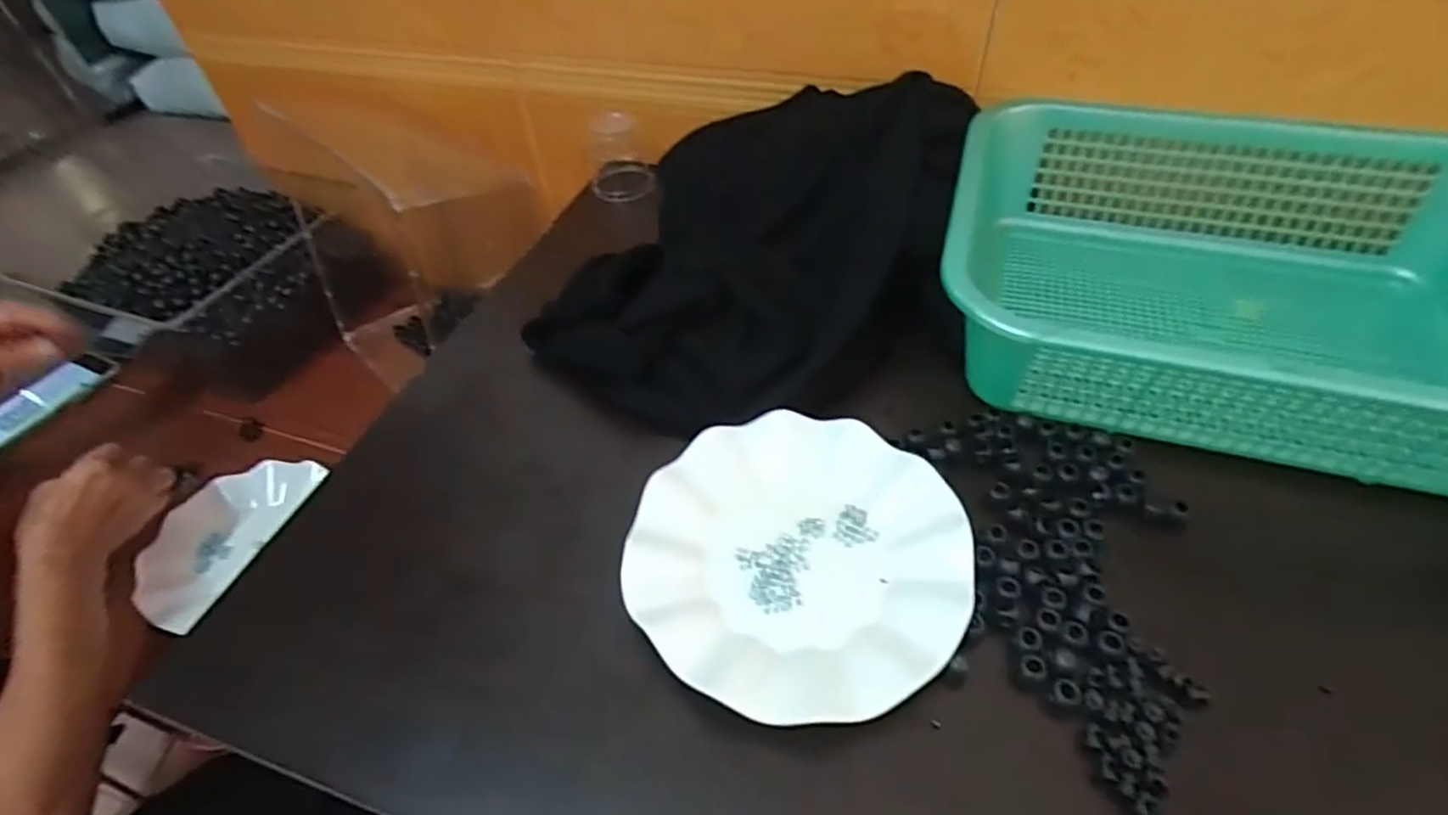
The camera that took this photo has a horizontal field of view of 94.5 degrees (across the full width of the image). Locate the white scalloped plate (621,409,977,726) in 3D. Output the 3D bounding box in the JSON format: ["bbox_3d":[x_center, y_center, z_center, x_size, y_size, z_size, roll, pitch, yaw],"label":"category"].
[{"bbox_3d":[0.042,0.082,0.380,0.179,0.024,0.180,-1,47,1],"label":"white scalloped plate"}]

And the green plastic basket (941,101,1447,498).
[{"bbox_3d":[0.348,-0.086,0.454,0.380,0.101,0.289,11,49,12],"label":"green plastic basket"}]

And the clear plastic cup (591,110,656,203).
[{"bbox_3d":[-0.106,-0.249,0.664,0.059,0.072,0.047,-8,47,-4],"label":"clear plastic cup"}]

